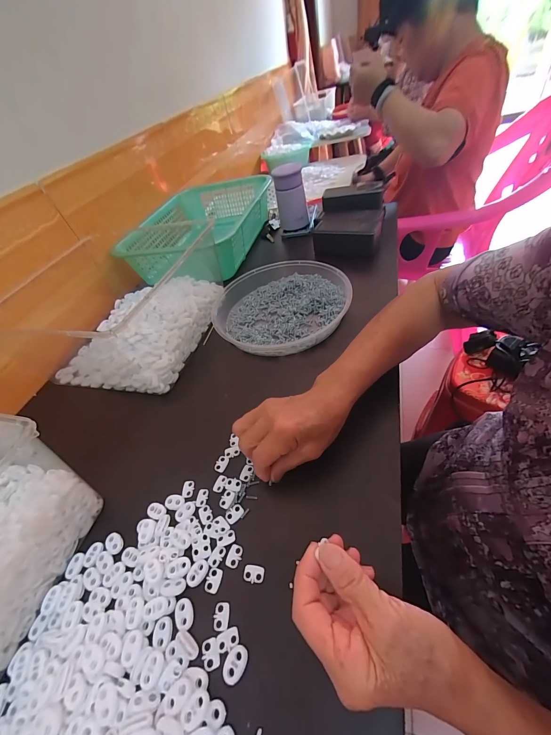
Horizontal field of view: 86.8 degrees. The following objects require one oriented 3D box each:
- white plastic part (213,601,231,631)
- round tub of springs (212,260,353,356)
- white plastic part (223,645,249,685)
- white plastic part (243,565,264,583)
[{"bbox_3d":[-0.046,0.212,0.249,0.014,0.004,0.019,-8,47,8],"label":"white plastic part"},{"bbox_3d":[0.007,-0.108,0.503,0.225,0.054,0.218,-8,47,8],"label":"round tub of springs"},{"bbox_3d":[-0.032,0.230,0.226,0.016,0.004,0.022,15,54,26],"label":"white plastic part"},{"bbox_3d":[-0.020,0.187,0.265,0.019,0.004,0.013,0,48,15],"label":"white plastic part"}]

